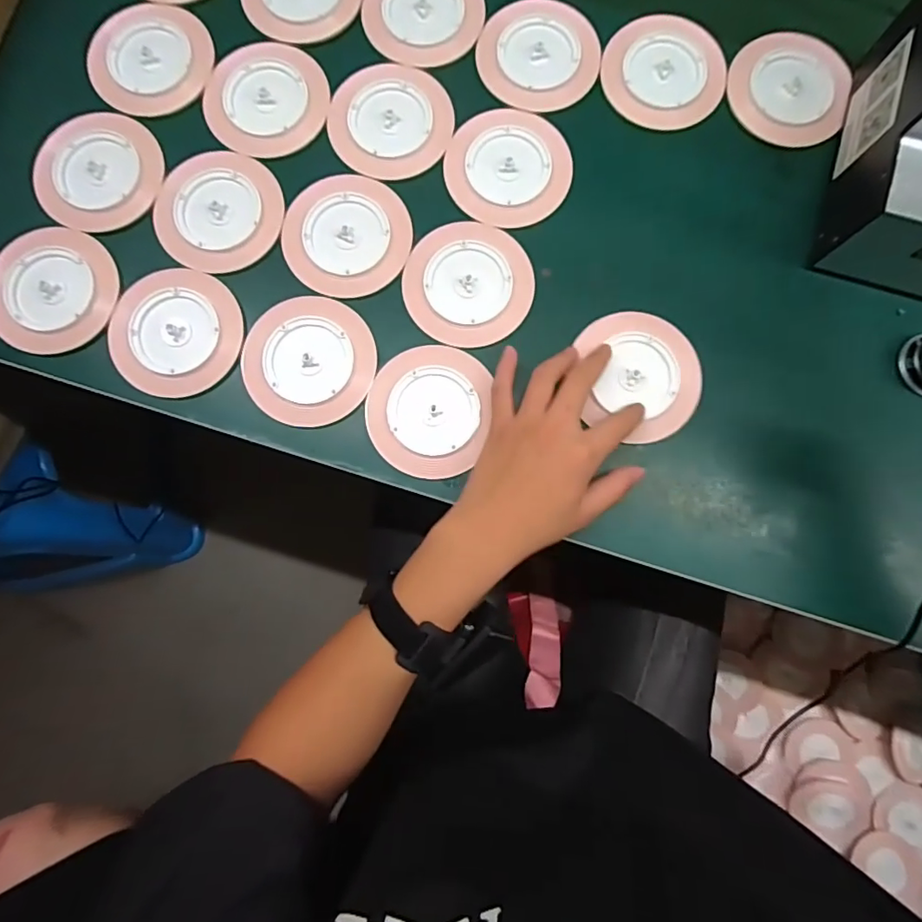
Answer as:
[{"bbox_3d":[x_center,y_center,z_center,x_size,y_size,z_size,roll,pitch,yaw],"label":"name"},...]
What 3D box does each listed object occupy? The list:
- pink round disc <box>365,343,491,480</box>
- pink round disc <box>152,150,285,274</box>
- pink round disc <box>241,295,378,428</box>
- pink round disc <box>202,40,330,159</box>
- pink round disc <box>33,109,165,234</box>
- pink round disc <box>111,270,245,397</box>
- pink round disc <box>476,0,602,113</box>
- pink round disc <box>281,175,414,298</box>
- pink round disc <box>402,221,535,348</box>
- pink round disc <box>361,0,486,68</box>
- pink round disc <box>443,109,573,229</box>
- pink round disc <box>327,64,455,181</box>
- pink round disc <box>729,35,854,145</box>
[{"bbox_3d":[-0.025,-0.039,0.409,0.089,0.006,0.098,4,82,1],"label":"pink round disc"},{"bbox_3d":[-0.195,-0.200,0.430,0.102,0.004,0.098,0,82,0],"label":"pink round disc"},{"bbox_3d":[-0.118,-0.079,0.413,0.097,0.004,0.101,0,82,0],"label":"pink round disc"},{"bbox_3d":[-0.162,-0.299,0.442,0.103,0.004,0.099,0,82,0],"label":"pink round disc"},{"bbox_3d":[-0.295,-0.235,0.435,0.099,0.004,0.098,0,82,0],"label":"pink round disc"},{"bbox_3d":[-0.220,-0.101,0.415,0.096,0.005,0.100,0,82,0],"label":"pink round disc"},{"bbox_3d":[0.063,-0.338,0.447,0.096,0.010,0.097,0,82,0],"label":"pink round disc"},{"bbox_3d":[-0.091,-0.179,0.426,0.099,0.004,0.097,0,82,0],"label":"pink round disc"},{"bbox_3d":[0.005,-0.139,0.422,0.096,0.004,0.101,0,82,0],"label":"pink round disc"},{"bbox_3d":[-0.031,-0.378,0.453,0.098,0.007,0.093,0,82,0],"label":"pink round disc"},{"bbox_3d":[0.038,-0.238,0.433,0.097,0.004,0.096,0,82,0],"label":"pink round disc"},{"bbox_3d":[-0.058,-0.279,0.441,0.097,0.004,0.102,0,82,0],"label":"pink round disc"},{"bbox_3d":[0.268,-0.305,0.441,0.093,0.005,0.096,0,82,0],"label":"pink round disc"}]

